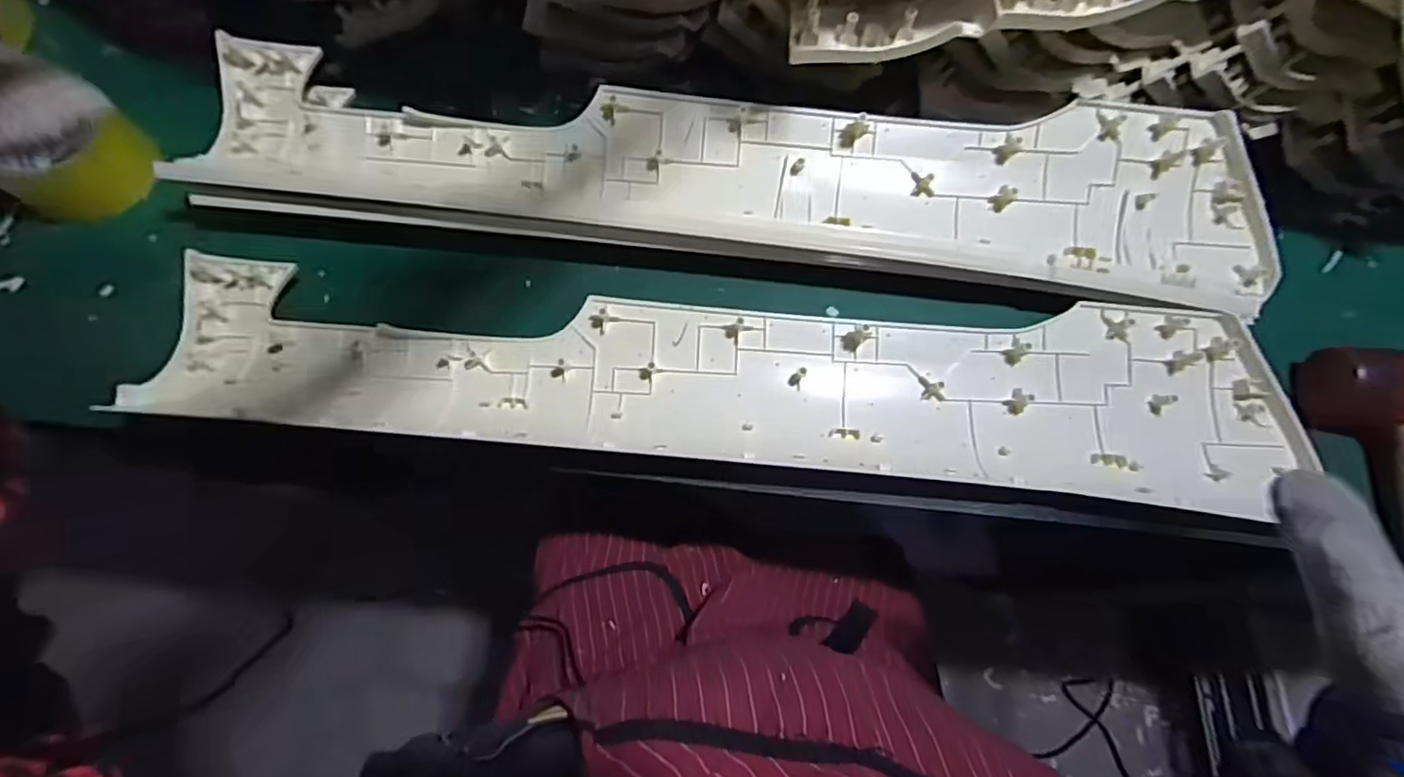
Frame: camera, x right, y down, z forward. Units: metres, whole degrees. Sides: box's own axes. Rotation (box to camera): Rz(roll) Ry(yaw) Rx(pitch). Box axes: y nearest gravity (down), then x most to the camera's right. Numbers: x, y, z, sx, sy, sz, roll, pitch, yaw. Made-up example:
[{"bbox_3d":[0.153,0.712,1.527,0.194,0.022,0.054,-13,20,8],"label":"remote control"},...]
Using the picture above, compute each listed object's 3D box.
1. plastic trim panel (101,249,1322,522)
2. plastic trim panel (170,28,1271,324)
[{"bbox_3d":[0.030,-0.011,0.443,0.826,0.032,0.152,5,70,1],"label":"plastic trim panel"},{"bbox_3d":[0.030,-0.166,0.473,0.840,0.049,0.148,6,70,1],"label":"plastic trim panel"}]

